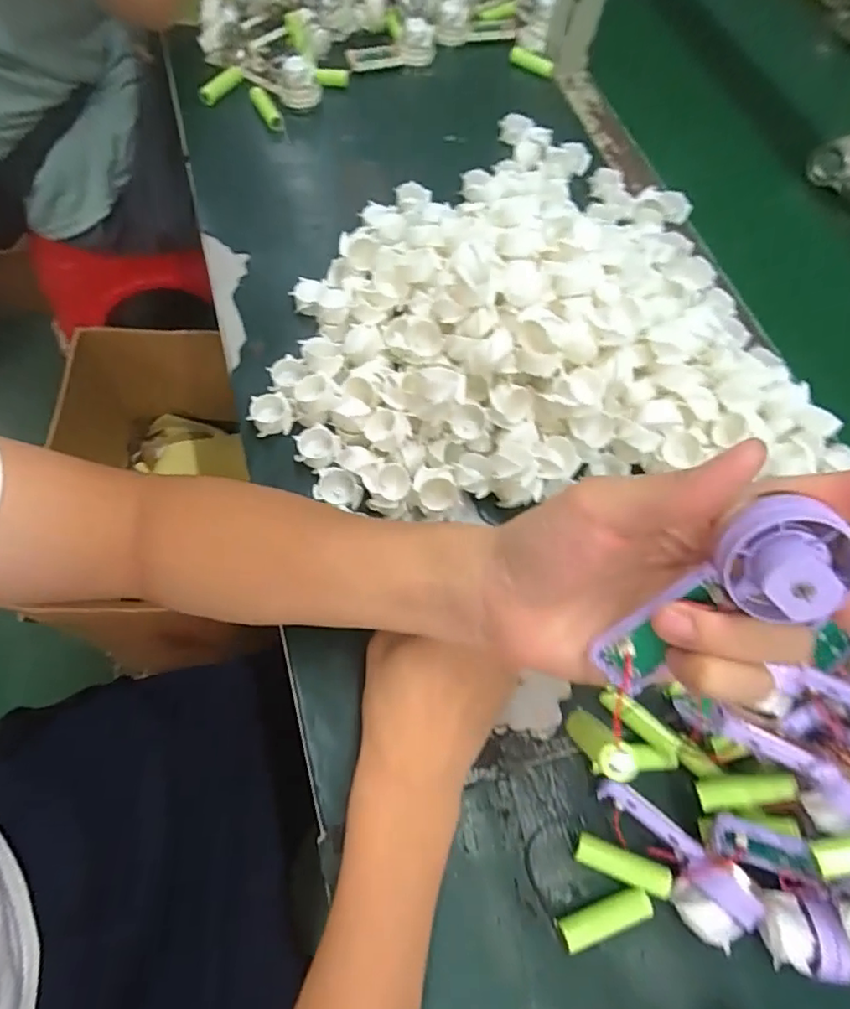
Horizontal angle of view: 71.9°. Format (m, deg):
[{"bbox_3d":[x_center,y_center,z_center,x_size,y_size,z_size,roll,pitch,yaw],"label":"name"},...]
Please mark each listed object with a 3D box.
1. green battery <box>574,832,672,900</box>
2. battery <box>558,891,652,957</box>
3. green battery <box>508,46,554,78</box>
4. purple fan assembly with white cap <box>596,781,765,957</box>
[{"bbox_3d":[0.106,0.194,0.317,0.050,0.013,0.015,21,64,5],"label":"green battery"},{"bbox_3d":[0.093,0.217,0.307,0.050,0.013,0.015,-13,66,-12],"label":"battery"},{"bbox_3d":[0.115,-0.487,0.645,0.015,0.014,0.057,-40,73,-18],"label":"green battery"},{"bbox_3d":[0.128,0.183,0.304,0.034,0.029,0.087,-39,74,-21],"label":"purple fan assembly with white cap"}]

